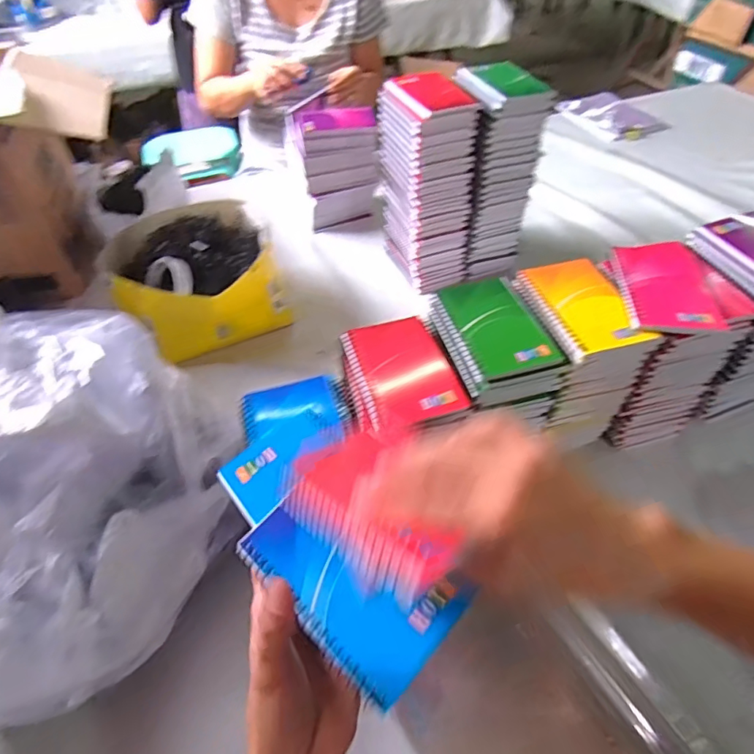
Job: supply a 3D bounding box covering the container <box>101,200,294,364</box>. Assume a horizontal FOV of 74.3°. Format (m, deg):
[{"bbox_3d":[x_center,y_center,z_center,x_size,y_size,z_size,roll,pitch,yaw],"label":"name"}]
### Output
[{"bbox_3d":[-0.265,-0.147,0.744,0.223,0.129,0.200,-26,53,-19],"label":"container"}]

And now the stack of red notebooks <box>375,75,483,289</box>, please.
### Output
[{"bbox_3d":[0.073,-0.286,0.754,0.093,0.264,0.139,-18,51,-13],"label":"stack of red notebooks"}]

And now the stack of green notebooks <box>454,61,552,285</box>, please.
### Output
[{"bbox_3d":[0.169,-0.309,0.766,0.104,0.267,0.122,-17,51,-12],"label":"stack of green notebooks"}]

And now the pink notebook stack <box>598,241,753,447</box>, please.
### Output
[{"bbox_3d":[0.312,-0.028,0.575,0.122,0.200,0.138,-2,49,1],"label":"pink notebook stack"}]

